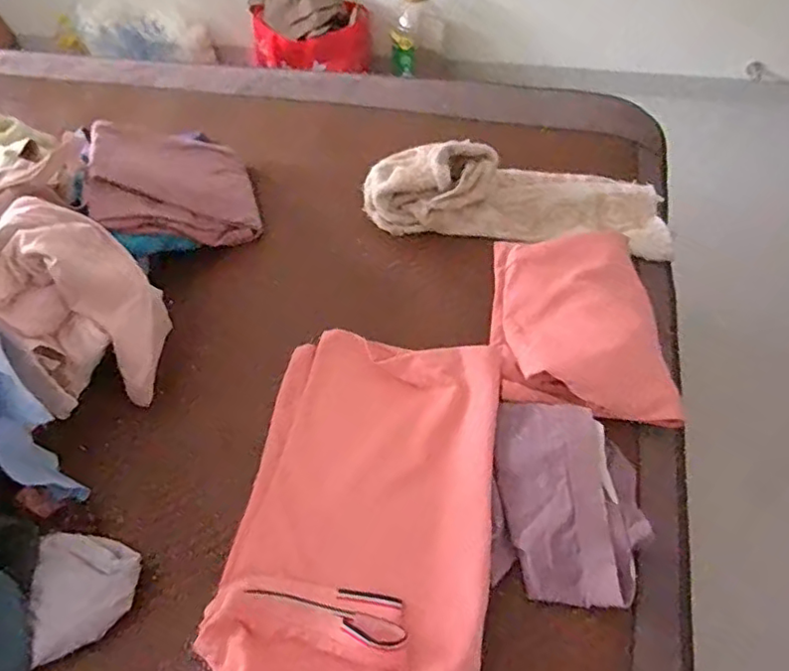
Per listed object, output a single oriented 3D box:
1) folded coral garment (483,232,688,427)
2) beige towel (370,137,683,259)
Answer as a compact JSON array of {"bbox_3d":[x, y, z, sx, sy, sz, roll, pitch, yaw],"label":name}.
[{"bbox_3d":[0.199,-0.016,0.666,0.178,0.044,0.229,-2,53,3],"label":"folded coral garment"},{"bbox_3d":[0.160,-0.194,0.789,0.395,0.083,0.128,7,54,10],"label":"beige towel"}]

